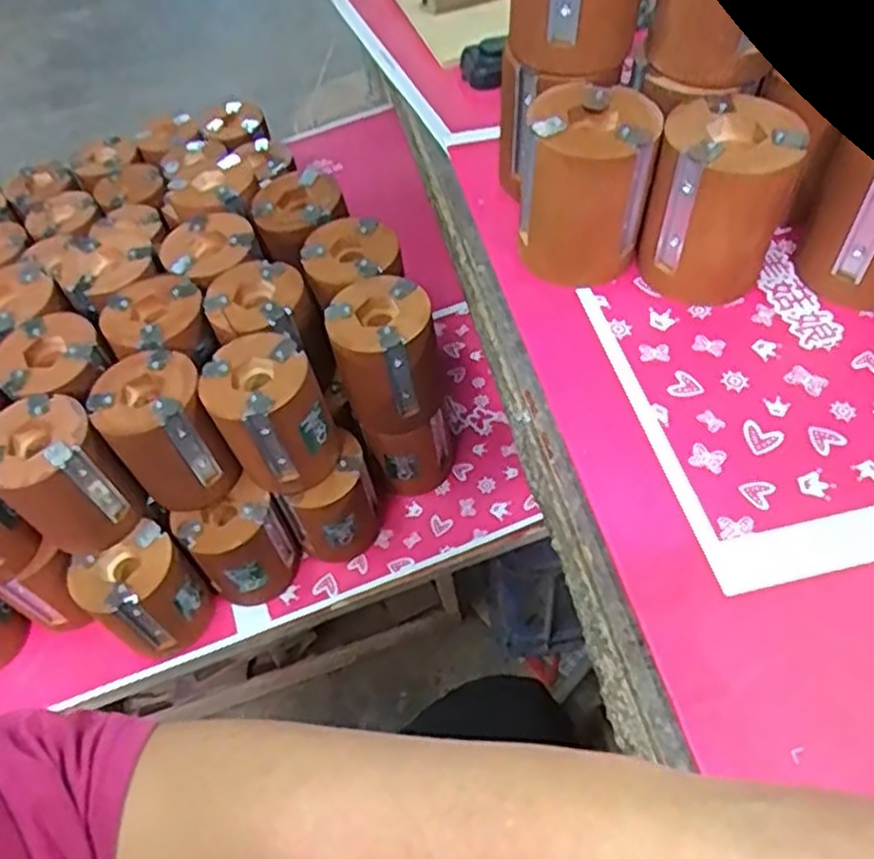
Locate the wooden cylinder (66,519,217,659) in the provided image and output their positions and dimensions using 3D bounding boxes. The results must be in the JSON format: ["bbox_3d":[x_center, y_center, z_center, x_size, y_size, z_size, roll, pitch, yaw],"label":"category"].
[{"bbox_3d":[-0.231,0.132,0.605,0.081,0.100,0.065,-34,57,-19],"label":"wooden cylinder"}]

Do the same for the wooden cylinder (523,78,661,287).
[{"bbox_3d":[0.093,-0.152,0.480,0.076,0.099,0.071,-3,53,3],"label":"wooden cylinder"}]

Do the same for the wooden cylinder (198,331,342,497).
[{"bbox_3d":[-0.124,-0.010,0.570,0.075,0.099,0.078,-3,53,3],"label":"wooden cylinder"}]

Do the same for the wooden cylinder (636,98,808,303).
[{"bbox_3d":[0.171,-0.139,0.467,0.074,0.104,0.073,7,54,11],"label":"wooden cylinder"}]

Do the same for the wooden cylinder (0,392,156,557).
[{"bbox_3d":[-0.274,0.040,0.560,0.084,0.108,0.077,34,63,27],"label":"wooden cylinder"}]

